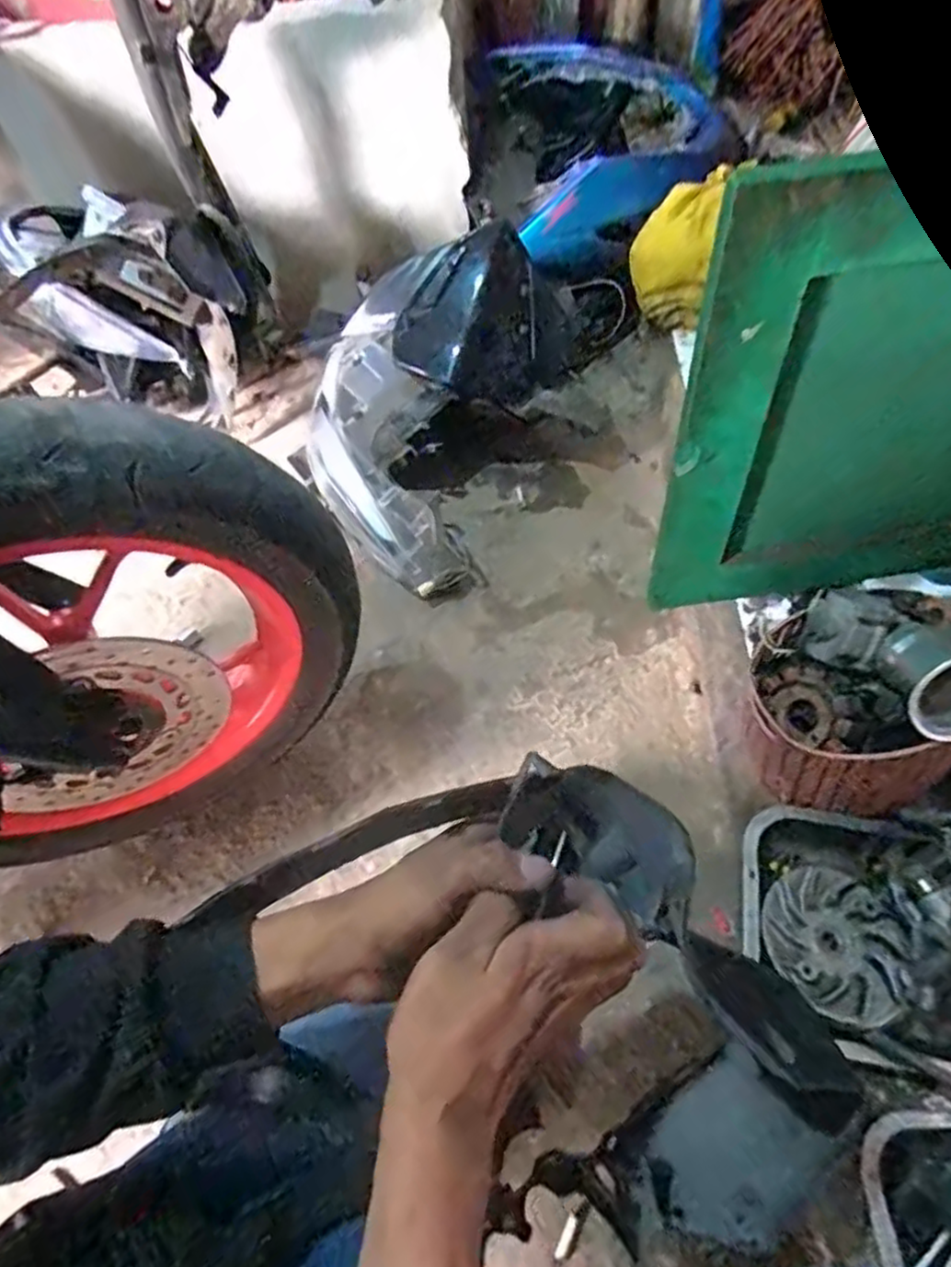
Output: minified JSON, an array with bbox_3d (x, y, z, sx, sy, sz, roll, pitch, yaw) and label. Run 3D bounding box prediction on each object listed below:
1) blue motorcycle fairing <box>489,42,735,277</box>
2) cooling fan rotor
[{"bbox_3d":[0.242,-0.842,1.222,0.405,0.226,0.328,-10,55,-4],"label":"blue motorcycle fairing"},{"bbox_3d":[0.278,0.243,0.543,0.098,0.023,0.113,-22,57,-12],"label":"cooling fan rotor"}]

